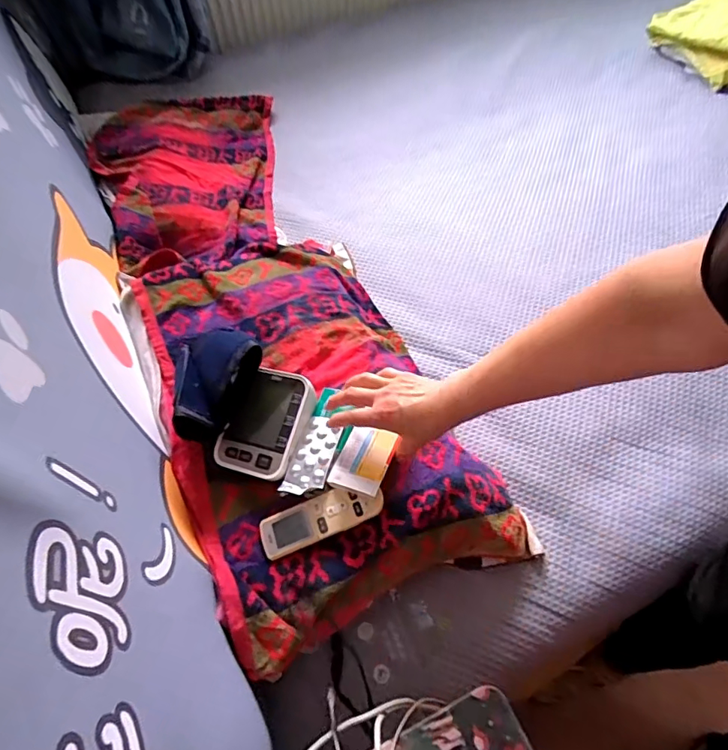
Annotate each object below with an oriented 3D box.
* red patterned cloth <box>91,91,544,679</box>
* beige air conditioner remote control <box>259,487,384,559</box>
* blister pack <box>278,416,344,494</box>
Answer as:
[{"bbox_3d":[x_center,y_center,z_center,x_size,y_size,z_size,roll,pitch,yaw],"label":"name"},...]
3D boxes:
[{"bbox_3d":[-0.210,-0.179,0.927,0.397,0.142,1.246,-22,58,-12],"label":"red patterned cloth"},{"bbox_3d":[-0.054,0.177,0.601,0.157,0.017,0.052,-20,57,5],"label":"beige air conditioner remote control"},{"bbox_3d":[-0.065,0.105,0.633,0.056,0.008,0.107,7,61,26],"label":"blister pack"}]

